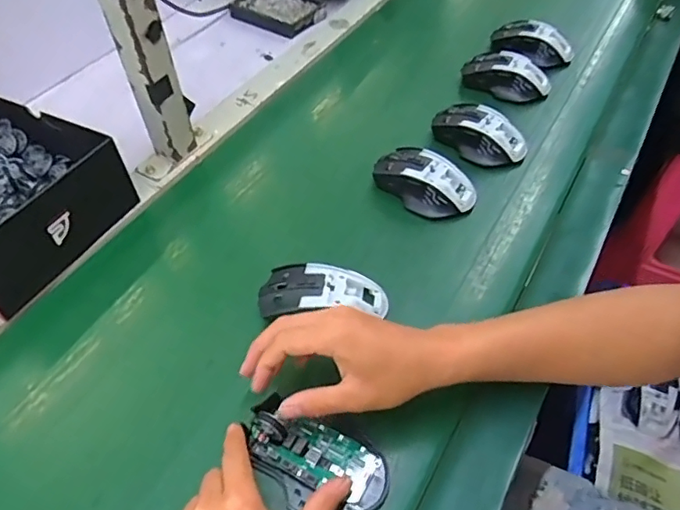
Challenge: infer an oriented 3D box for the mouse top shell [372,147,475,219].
[{"bbox_3d":[0.093,-0.084,0.593,0.113,0.035,0.068,35,60,29],"label":"mouse top shell"}]

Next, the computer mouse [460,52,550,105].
[{"bbox_3d":[0.223,-0.242,0.724,0.114,0.030,0.065,17,52,17],"label":"computer mouse"}]

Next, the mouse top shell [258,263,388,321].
[{"bbox_3d":[-0.017,0.036,0.493,0.114,0.030,0.057,7,50,9],"label":"mouse top shell"}]

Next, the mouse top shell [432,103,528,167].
[{"bbox_3d":[0.164,-0.146,0.644,0.119,0.036,0.060,22,54,21],"label":"mouse top shell"}]

